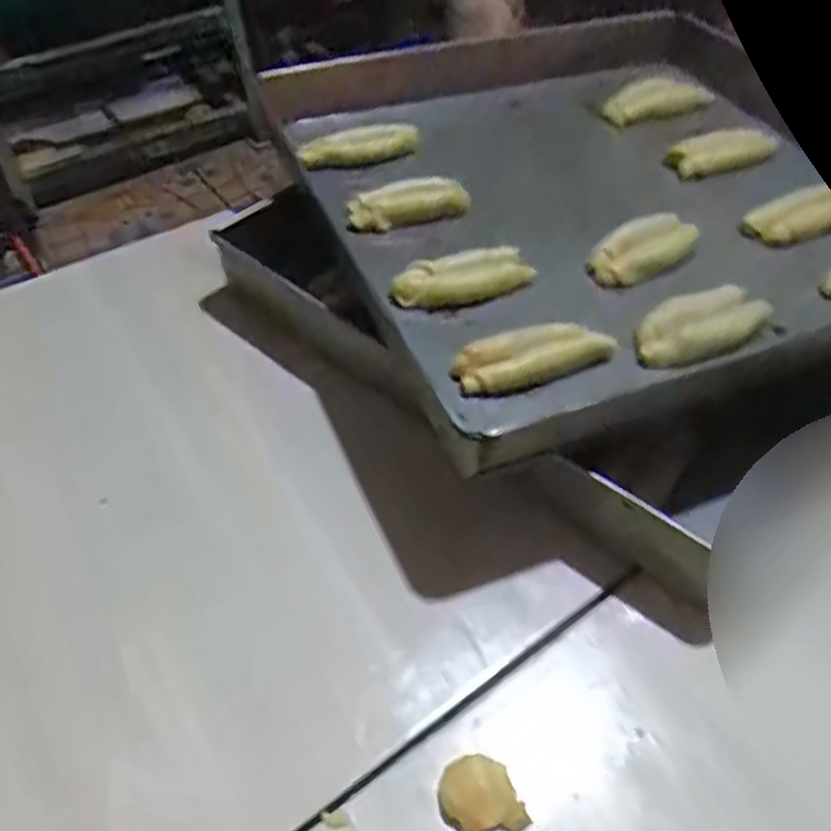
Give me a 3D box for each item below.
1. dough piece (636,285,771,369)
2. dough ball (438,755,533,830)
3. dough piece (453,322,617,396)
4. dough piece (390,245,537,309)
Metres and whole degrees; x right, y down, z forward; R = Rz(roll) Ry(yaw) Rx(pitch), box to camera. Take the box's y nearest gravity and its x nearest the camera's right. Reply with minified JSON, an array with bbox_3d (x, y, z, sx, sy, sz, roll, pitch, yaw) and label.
[{"bbox_3d":[0.196,-0.063,0.517,0.106,0.020,0.043,-23,52,-19],"label":"dough piece"},{"bbox_3d":[0.033,0.189,0.380,0.040,0.023,0.031,-4,49,-3],"label":"dough ball"},{"bbox_3d":[0.077,-0.040,0.492,0.108,0.022,0.031,-17,51,-14],"label":"dough piece"},{"bbox_3d":[0.032,-0.098,0.551,0.102,0.032,0.026,-13,50,-10],"label":"dough piece"}]

